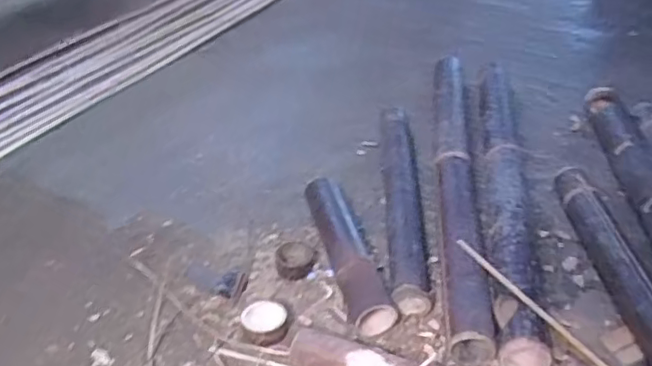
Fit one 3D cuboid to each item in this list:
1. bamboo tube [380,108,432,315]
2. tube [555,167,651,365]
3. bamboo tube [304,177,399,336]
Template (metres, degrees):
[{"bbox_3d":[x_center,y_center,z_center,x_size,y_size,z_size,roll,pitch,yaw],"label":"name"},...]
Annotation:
[{"bbox_3d":[0.130,0.006,1.008,0.063,0.064,0.491,0,37,1],"label":"bamboo tube"},{"bbox_3d":[0.403,0.129,0.822,0.060,0.072,0.480,-1,37,0],"label":"tube"},{"bbox_3d":[0.032,0.101,0.914,0.065,0.053,0.305,-9,38,-12],"label":"bamboo tube"}]

